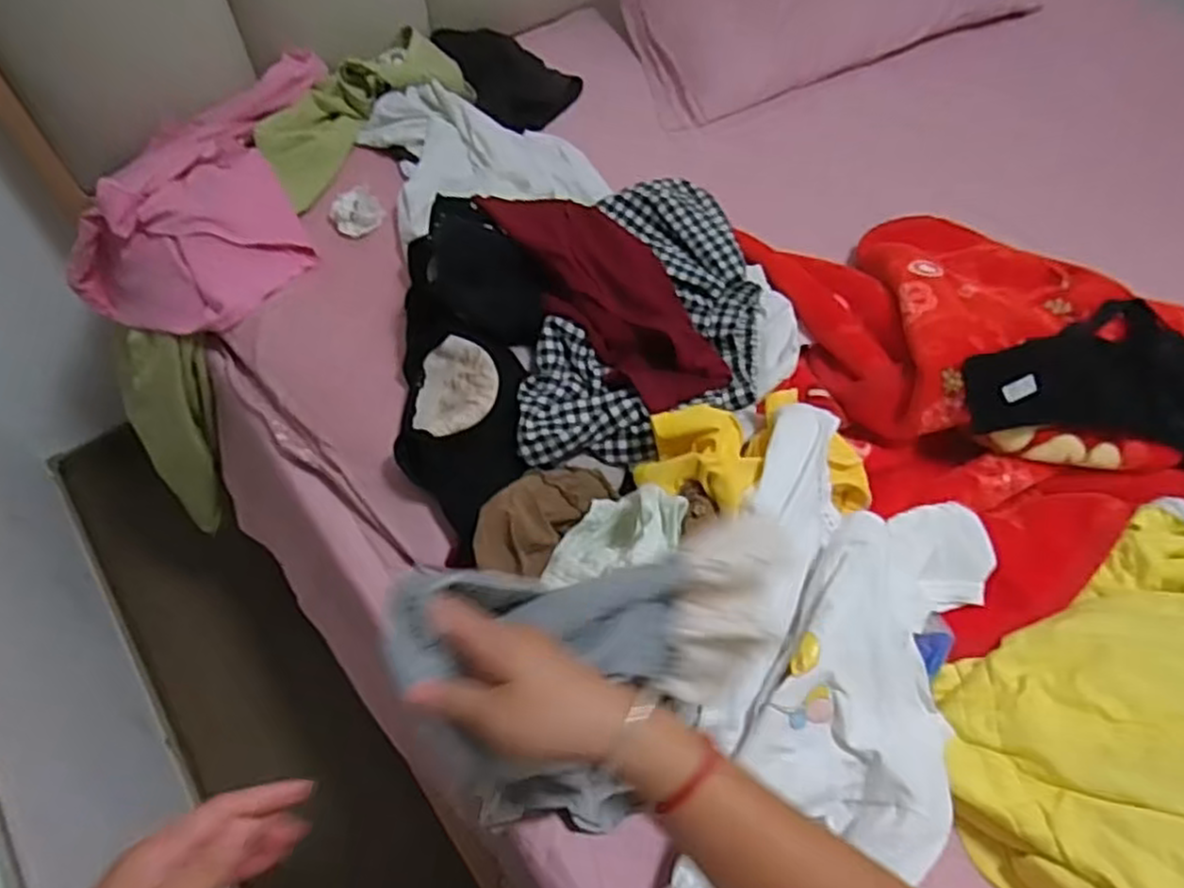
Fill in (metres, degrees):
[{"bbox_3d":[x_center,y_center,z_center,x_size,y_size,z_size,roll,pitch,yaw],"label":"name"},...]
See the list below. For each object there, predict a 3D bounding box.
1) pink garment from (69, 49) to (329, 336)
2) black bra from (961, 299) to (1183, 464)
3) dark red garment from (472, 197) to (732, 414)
[{"bbox_3d":[-0.478,-0.326,1.008,0.321,0.153,0.407,16,59,9],"label":"pink garment"},{"bbox_3d":[0.668,-0.027,0.829,0.569,0.078,0.222,13,57,-9],"label":"black bra"},{"bbox_3d":[0.018,-0.161,0.795,0.127,0.060,0.292,-39,84,-23],"label":"dark red garment"}]

